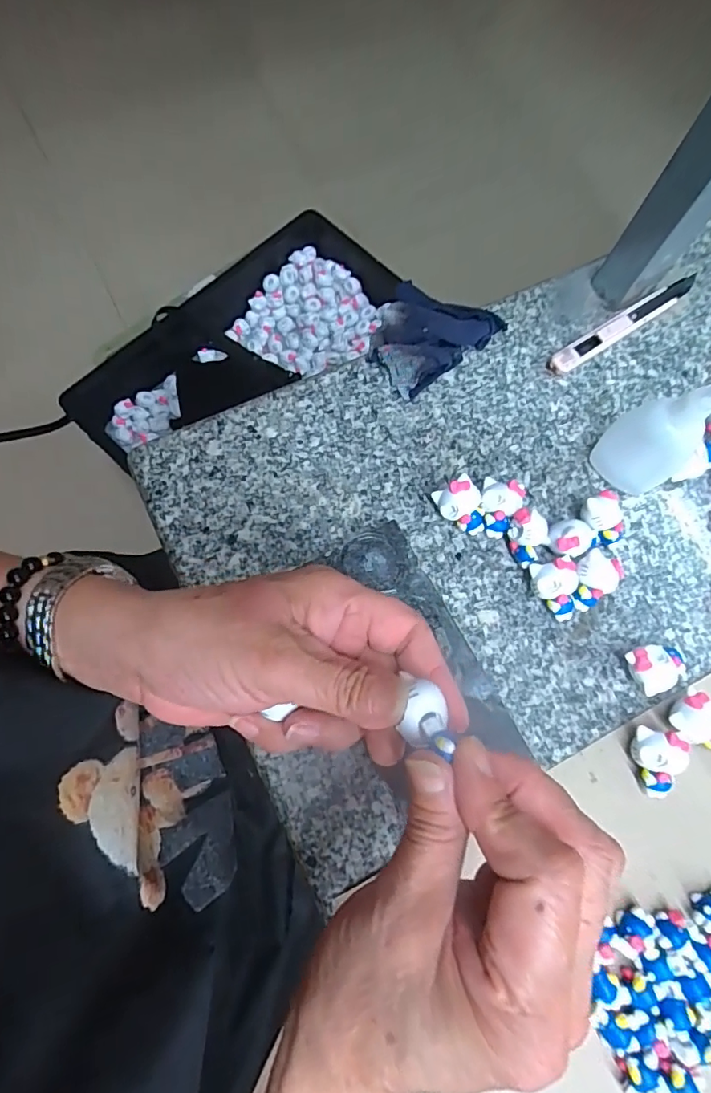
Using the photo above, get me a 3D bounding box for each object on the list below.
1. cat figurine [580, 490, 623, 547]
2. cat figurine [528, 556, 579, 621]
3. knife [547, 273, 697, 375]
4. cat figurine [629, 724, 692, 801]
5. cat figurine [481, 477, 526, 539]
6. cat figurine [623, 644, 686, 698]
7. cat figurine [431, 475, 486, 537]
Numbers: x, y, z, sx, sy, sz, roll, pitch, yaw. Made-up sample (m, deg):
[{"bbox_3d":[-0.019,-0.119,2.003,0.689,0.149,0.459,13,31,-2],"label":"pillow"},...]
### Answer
[{"bbox_3d":[0.150,-0.015,0.310,0.027,0.022,0.028,-23,76,-9],"label":"cat figurine"},{"bbox_3d":[0.117,0.026,0.297,0.026,0.020,0.034,-13,75,-6],"label":"cat figurine"},{"bbox_3d":[0.191,-0.159,0.356,0.138,0.012,0.016,-33,78,-11],"label":"knife"},{"bbox_3d":[0.161,0.116,0.272,0.024,0.020,0.033,11,74,1],"label":"cat figurine"},{"bbox_3d":[0.087,-0.022,0.309,0.024,0.023,0.032,15,74,2],"label":"cat figurine"},{"bbox_3d":[0.170,0.068,0.287,0.031,0.019,0.025,-15,75,-7],"label":"cat figurine"},{"bbox_3d":[0.064,-0.022,0.306,0.024,0.024,0.032,-24,76,-9],"label":"cat figurine"}]

